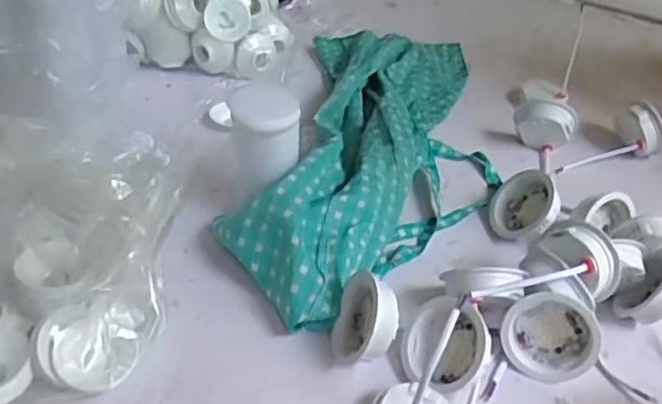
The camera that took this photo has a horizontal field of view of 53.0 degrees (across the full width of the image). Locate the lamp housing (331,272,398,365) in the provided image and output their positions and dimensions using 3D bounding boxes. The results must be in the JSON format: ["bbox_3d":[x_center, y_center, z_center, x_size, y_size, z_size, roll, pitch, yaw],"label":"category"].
[{"bbox_3d":[0.027,0.088,0.509,0.047,0.063,0.073,8,38,2],"label":"lamp housing"}]

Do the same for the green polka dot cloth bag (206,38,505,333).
[{"bbox_3d":[0.063,-0.091,0.738,0.243,0.074,0.596,11,38,6],"label":"green polka dot cloth bag"}]

